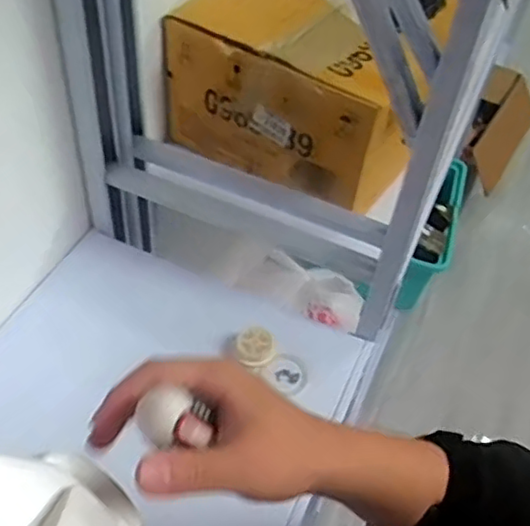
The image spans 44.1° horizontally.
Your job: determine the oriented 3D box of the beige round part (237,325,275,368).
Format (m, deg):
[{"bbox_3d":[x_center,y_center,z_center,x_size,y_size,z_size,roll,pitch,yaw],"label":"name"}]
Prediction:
[{"bbox_3d":[-0.012,0.098,0.772,0.045,0.020,0.045,-31,85,-7],"label":"beige round part"}]

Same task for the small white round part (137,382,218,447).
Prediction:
[{"bbox_3d":[-0.048,0.087,0.361,0.040,0.022,0.026,-7,50,-11],"label":"small white round part"}]

